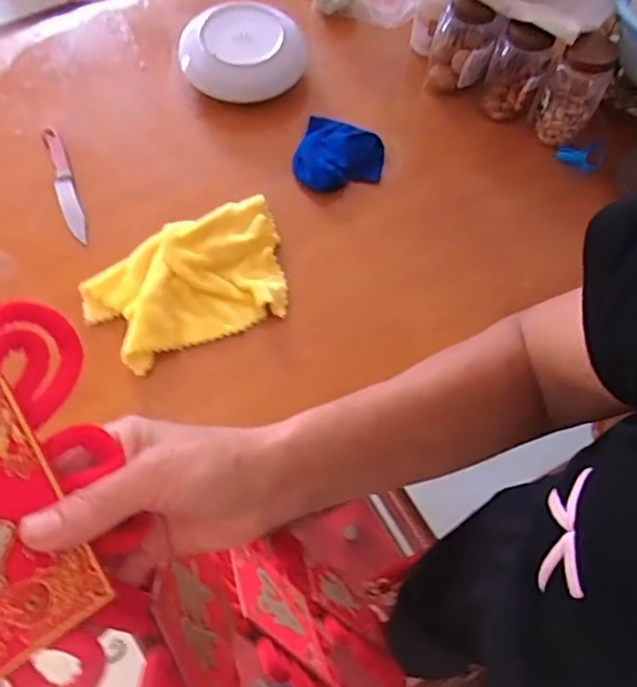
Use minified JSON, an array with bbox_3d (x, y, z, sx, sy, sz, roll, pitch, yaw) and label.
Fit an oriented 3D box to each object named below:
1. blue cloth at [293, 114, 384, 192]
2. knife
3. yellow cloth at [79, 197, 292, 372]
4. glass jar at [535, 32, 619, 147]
[{"bbox_3d":[0.032,-0.265,0.872,0.114,0.026,0.108,14,66,5],"label":"blue cloth"},{"bbox_3d":[-0.347,-0.217,0.849,0.027,0.010,0.203,-19,67,-10],"label":"knife"},{"bbox_3d":[-0.159,-0.076,0.778,0.252,0.033,0.158,-24,68,-11],"label":"yellow cloth"},{"bbox_3d":[0.351,-0.346,0.851,0.073,0.134,0.073,0,65,-1],"label":"glass jar"}]

